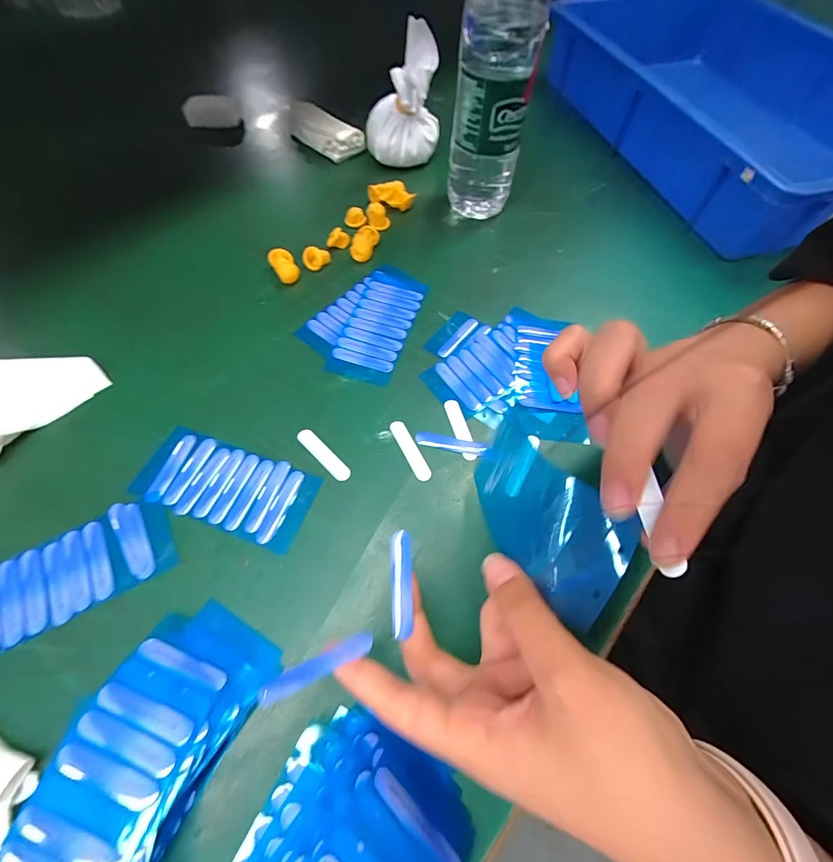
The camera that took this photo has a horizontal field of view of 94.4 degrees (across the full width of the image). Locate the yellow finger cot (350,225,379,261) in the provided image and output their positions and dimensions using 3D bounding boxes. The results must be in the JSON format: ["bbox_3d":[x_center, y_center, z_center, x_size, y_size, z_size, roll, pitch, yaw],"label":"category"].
[{"bbox_3d":[-0.051,-0.183,0.380,0.020,0.017,0.038,16,63,7],"label":"yellow finger cot"}]

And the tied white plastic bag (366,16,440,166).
[{"bbox_3d":[-0.015,-0.354,0.418,0.080,0.118,0.061,0,62,-1],"label":"tied white plastic bag"}]

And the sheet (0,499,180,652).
[{"bbox_3d":[-0.213,0.087,0.234,0.119,0.004,0.053,-27,66,-15],"label":"sheet"}]

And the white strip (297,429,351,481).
[{"bbox_3d":[-0.067,0.016,0.277,0.051,0.004,0.011,41,68,18],"label":"white strip"}]

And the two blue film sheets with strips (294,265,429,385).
[{"bbox_3d":[-0.045,-0.101,0.340,0.085,0.004,0.124,18,63,8],"label":"two blue film sheets with strips"}]

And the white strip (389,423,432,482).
[{"bbox_3d":[-0.005,0.013,0.280,0.011,0.004,0.050,-24,65,-14],"label":"white strip"}]

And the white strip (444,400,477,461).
[{"bbox_3d":[0.033,-0.002,0.288,0.011,0.004,0.051,-14,63,-9],"label":"white strip"}]

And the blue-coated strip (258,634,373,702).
[{"bbox_3d":[-0.043,0.104,0.172,0.050,0.004,0.010,-12,34,-29],"label":"blue-coated strip"}]

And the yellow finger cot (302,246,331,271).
[{"bbox_3d":[-0.095,-0.165,0.370,0.026,0.020,0.015,-15,63,-10],"label":"yellow finger cot"}]

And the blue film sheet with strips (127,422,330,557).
[{"bbox_3d":[-0.130,0.037,0.266,0.117,0.004,0.054,18,63,8],"label":"blue film sheet with strips"}]

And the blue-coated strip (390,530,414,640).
[{"bbox_3d":[-0.008,0.078,0.202,0.011,0.005,0.050,1,68,-1],"label":"blue-coated strip"}]

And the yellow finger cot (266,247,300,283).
[{"bbox_3d":[-0.124,-0.155,0.361,0.020,0.020,0.032,-27,66,-15],"label":"yellow finger cot"}]

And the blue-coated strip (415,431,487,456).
[{"bbox_3d":[0.025,0.009,0.285,0.052,0.004,0.011,11,62,5],"label":"blue-coated strip"}]

